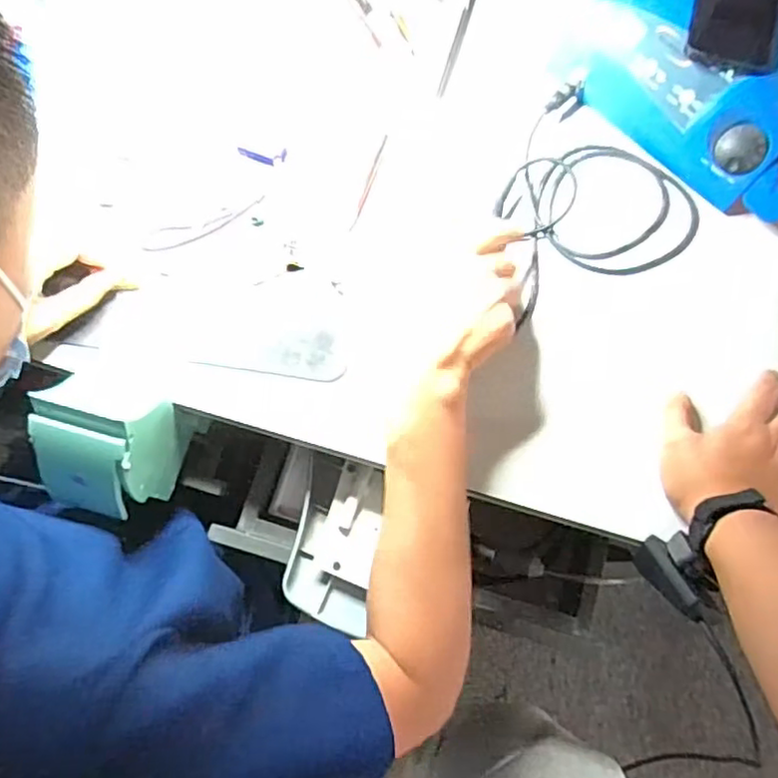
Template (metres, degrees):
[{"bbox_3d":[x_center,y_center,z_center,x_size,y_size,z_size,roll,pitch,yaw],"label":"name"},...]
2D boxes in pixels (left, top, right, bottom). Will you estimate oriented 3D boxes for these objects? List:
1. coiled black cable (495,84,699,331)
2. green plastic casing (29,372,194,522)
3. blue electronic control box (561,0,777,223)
[{"bbox_3d":[0.175,-0.188,0.599,0.207,0.031,0.197,-23,75,-7],"label":"coiled black cable"},{"bbox_3d":[-0.230,0.048,0.525,0.087,0.126,0.103,19,74,5],"label":"green plastic casing"},{"bbox_3d":[0.316,-0.302,0.599,0.179,0.076,0.266,-43,79,-12],"label":"blue electronic control box"}]

